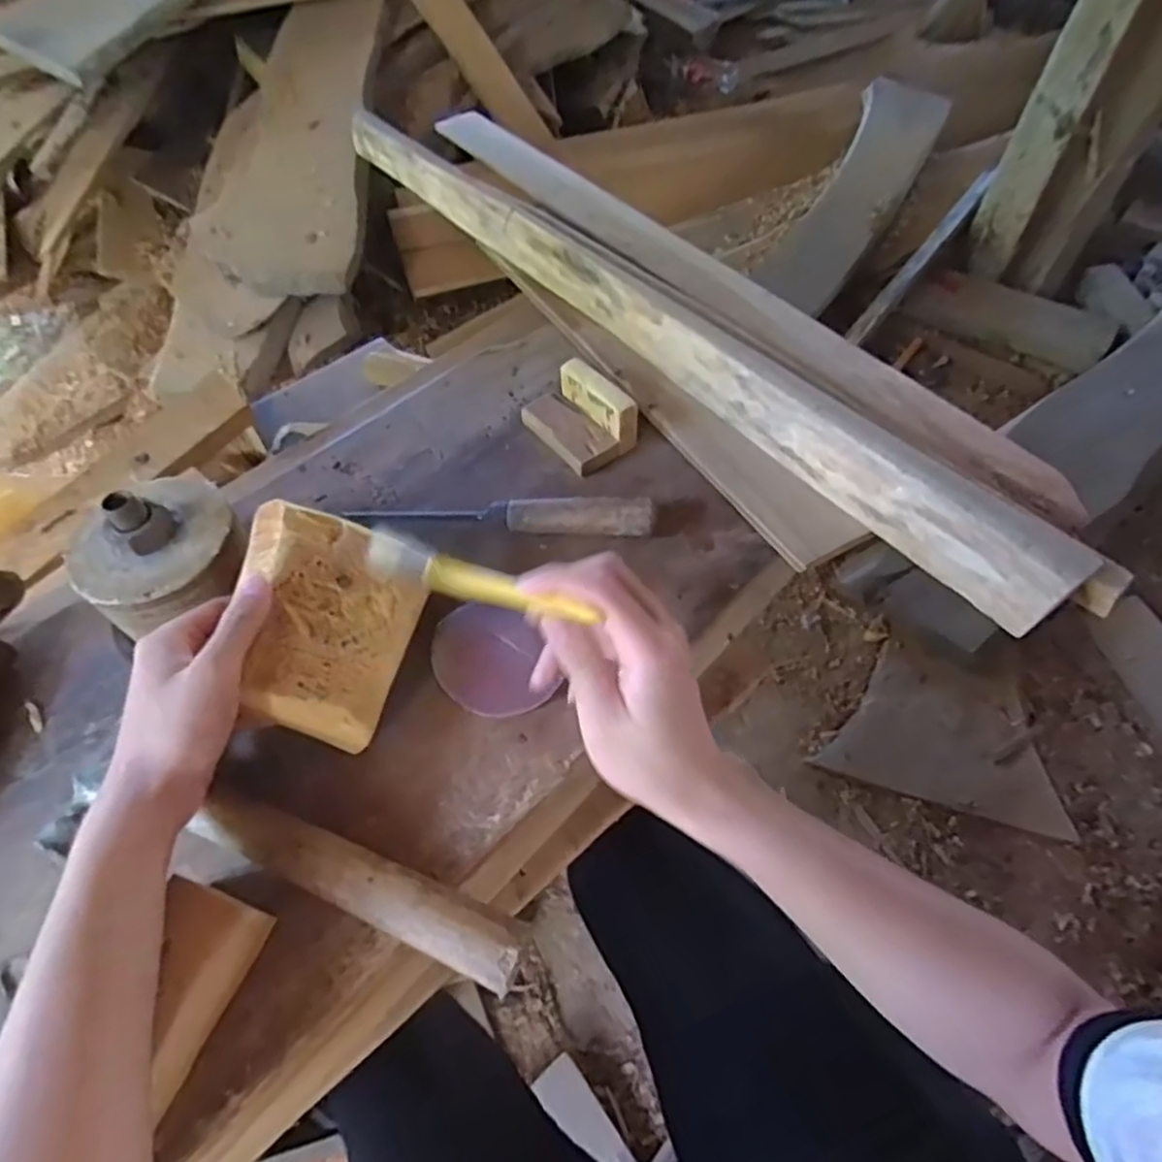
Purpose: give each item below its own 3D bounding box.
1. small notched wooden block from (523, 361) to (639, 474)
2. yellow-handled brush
[{"bbox_3d":[-0.003,-0.136,0.557,0.058,0.046,0.090,-34,63,-22],"label":"small notched wooden block"},{"bbox_3d":[-0.063,0.000,0.377,0.164,0.027,0.008,17,15,33],"label":"yellow-handled brush"}]

